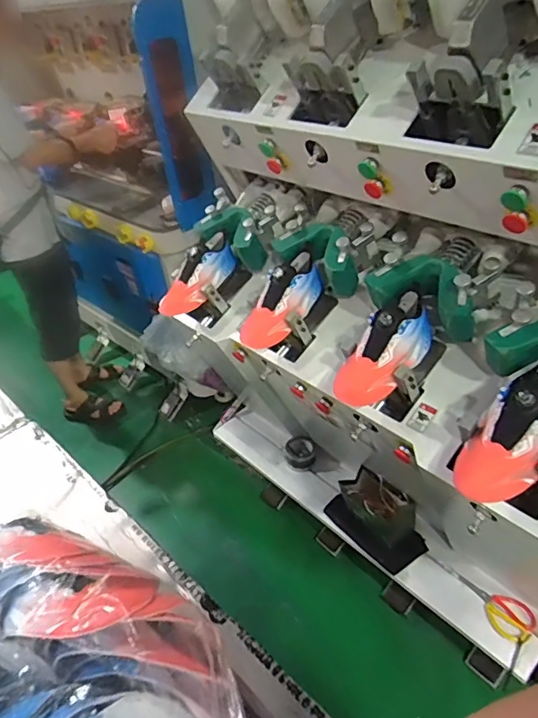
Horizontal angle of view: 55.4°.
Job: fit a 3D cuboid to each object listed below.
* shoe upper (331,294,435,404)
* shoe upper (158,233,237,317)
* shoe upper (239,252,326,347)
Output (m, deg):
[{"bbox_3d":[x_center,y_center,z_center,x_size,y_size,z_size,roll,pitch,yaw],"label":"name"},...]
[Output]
[{"bbox_3d":[0.238,-0.008,1.003,0.252,0.145,0.108,-52,45,5],"label":"shoe upper"},{"bbox_3d":[-0.181,-0.208,1.318,0.258,0.107,0.100,-50,49,-6],"label":"shoe upper"},{"bbox_3d":[0.031,-0.119,1.168,0.249,0.105,0.103,-50,40,12],"label":"shoe upper"}]

